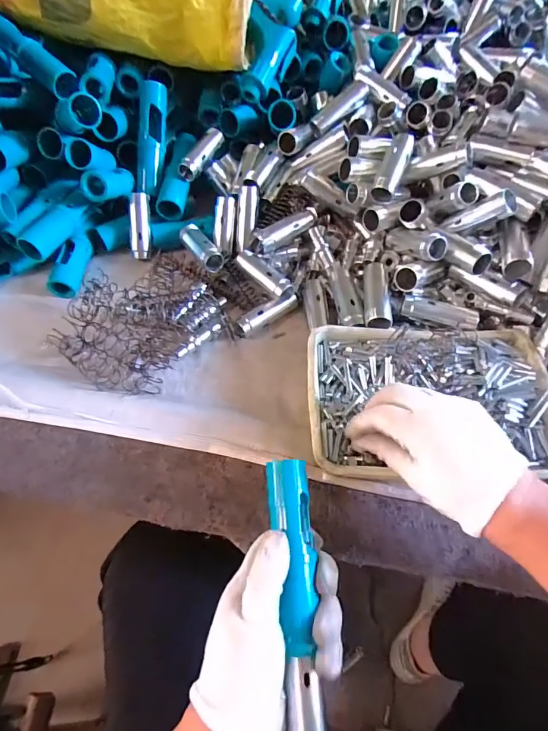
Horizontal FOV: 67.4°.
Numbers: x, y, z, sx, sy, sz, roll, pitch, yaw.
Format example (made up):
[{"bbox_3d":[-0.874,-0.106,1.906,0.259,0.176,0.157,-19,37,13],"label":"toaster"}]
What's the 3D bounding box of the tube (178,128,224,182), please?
[{"bbox_3d":[-0.081,-0.239,0.469,0.023,0.022,0.074,24,62,13],"label":"tube"}]

